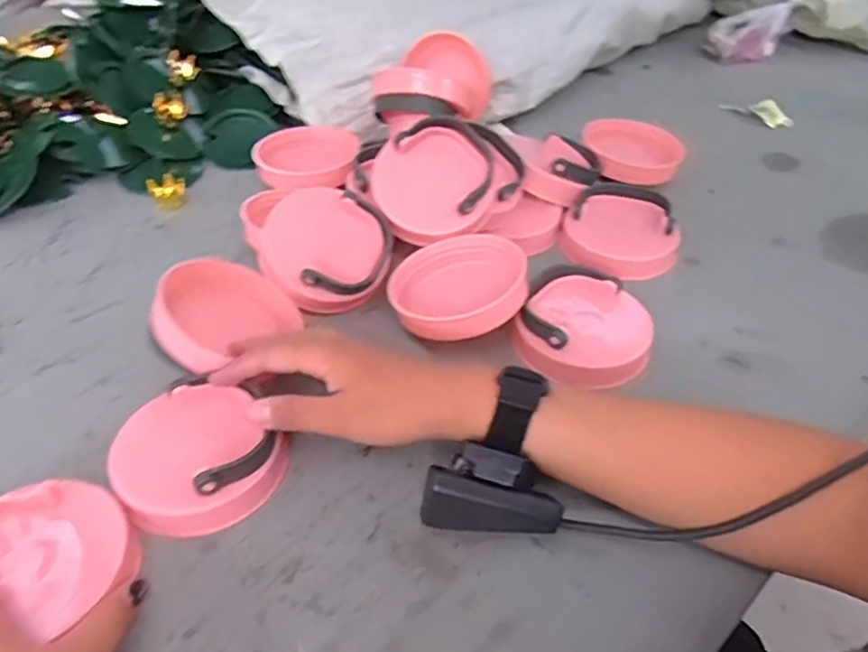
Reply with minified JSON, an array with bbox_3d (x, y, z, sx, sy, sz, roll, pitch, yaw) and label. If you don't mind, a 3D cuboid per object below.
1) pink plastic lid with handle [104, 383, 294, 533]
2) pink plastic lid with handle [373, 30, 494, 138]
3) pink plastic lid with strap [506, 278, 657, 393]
[{"bbox_3d":[-0.135,0.072,0.365,0.082,0.023,0.086,1,45,-1],"label":"pink plastic lid with handle"},{"bbox_3d":[-0.003,-0.231,0.619,0.091,0.066,0.105,20,46,19],"label":"pink plastic lid with handle"},{"bbox_3d":[0.108,0.003,0.458,0.089,0.030,0.084,1,45,-1],"label":"pink plastic lid with strap"}]

